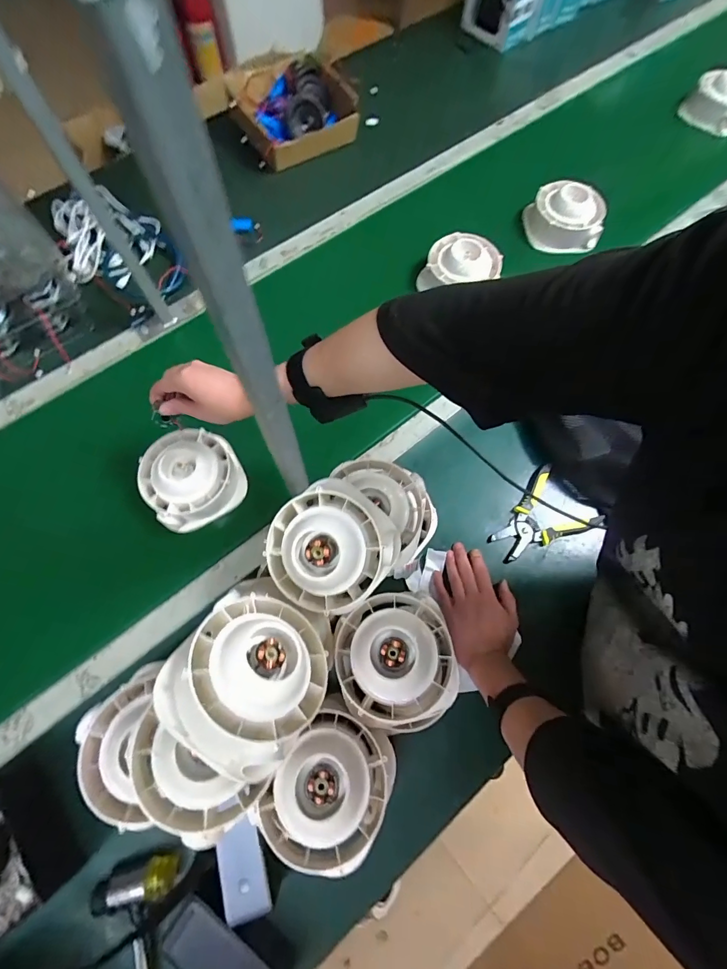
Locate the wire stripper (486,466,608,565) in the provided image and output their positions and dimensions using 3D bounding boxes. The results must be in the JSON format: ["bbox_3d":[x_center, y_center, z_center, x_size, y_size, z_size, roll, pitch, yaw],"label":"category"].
[{"bbox_3d":[0.259,0.042,0.596,0.159,0.028,0.111,-23,71,-11],"label":"wire stripper"}]

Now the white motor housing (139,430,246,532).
[{"bbox_3d":[-0.258,-0.018,0.584,0.136,0.068,0.138,0,72,-1],"label":"white motor housing"}]

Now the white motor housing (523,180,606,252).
[{"bbox_3d":[0.402,-0.535,0.785,0.149,0.068,0.103,9,72,2],"label":"white motor housing"}]

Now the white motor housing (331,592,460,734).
[{"bbox_3d":[0.033,0.197,0.443,0.129,0.059,0.134,0,72,-1],"label":"white motor housing"}]

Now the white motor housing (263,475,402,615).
[{"bbox_3d":[-0.036,0.072,0.444,0.139,0.067,0.139,0,85,4],"label":"white motor housing"}]

